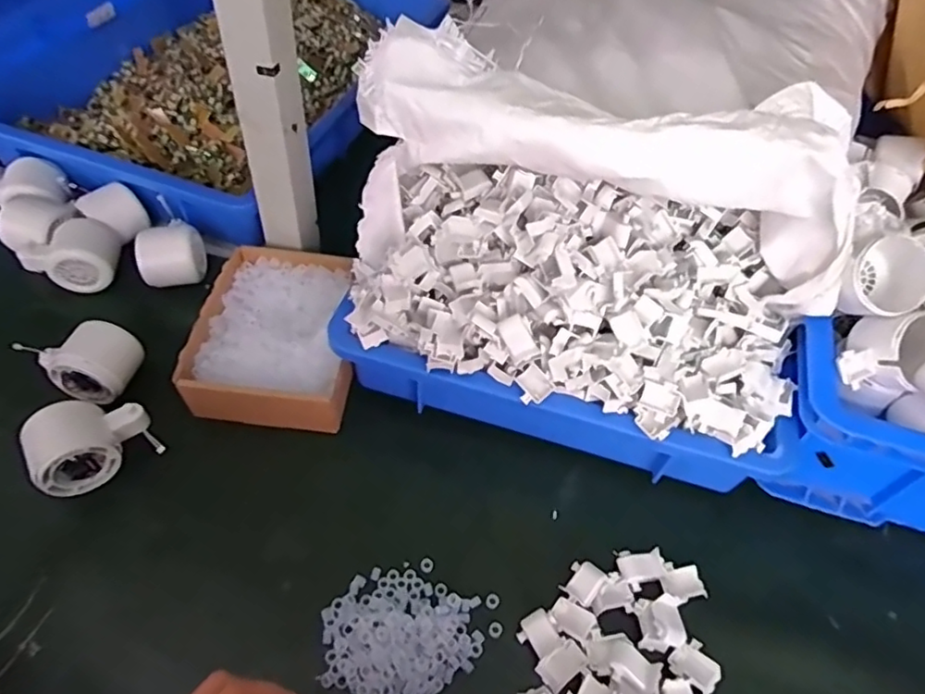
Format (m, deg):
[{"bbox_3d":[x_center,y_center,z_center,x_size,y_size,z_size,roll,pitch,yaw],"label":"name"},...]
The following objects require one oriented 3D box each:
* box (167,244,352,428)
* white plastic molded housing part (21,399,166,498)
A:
[{"bbox_3d":[-0.166,-0.013,0.553,0.133,0.051,0.175,5,52,-2],"label":"box"},{"bbox_3d":[-0.290,0.072,0.470,0.082,0.059,0.050,-26,58,-24],"label":"white plastic molded housing part"}]

